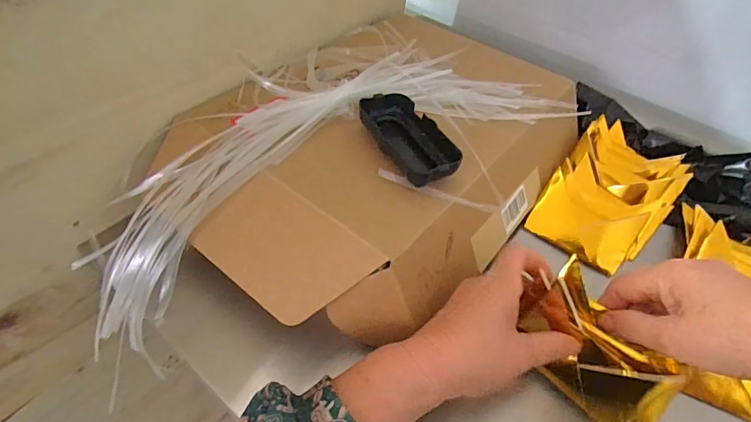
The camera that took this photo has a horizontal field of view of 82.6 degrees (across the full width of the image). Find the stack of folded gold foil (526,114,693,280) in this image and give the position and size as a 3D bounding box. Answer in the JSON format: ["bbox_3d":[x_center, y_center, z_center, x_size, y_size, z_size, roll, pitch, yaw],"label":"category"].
[{"bbox_3d":[0.264,-0.024,0.474,0.114,0.051,0.199,33,52,25],"label":"stack of folded gold foil"}]

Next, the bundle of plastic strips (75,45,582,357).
[{"bbox_3d":[-0.055,-0.047,0.419,0.504,0.123,0.188,-32,55,-15],"label":"bundle of plastic strips"}]

